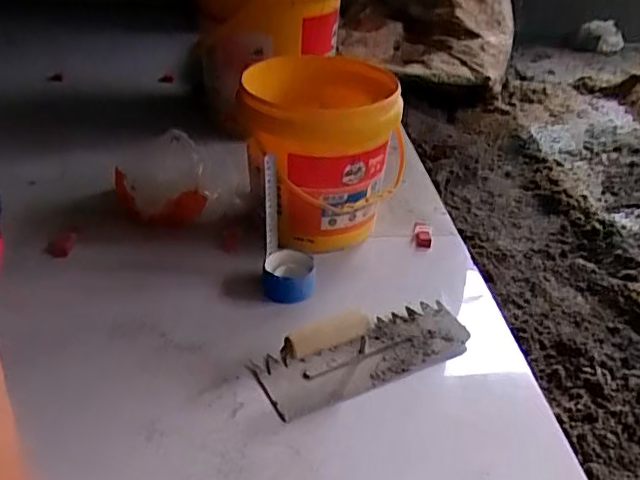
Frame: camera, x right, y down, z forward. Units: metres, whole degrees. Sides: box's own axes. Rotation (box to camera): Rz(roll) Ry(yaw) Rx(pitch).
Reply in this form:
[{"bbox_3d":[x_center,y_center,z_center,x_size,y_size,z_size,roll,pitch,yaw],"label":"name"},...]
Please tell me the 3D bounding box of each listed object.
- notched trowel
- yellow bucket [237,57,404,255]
[{"bbox_3d":[0.060,0.120,0.756,0.283,0.074,0.105,-14,37,-24],"label":"notched trowel"},{"bbox_3d":[0.001,-0.136,0.981,0.246,0.252,0.269,1,33,-2],"label":"yellow bucket"}]

